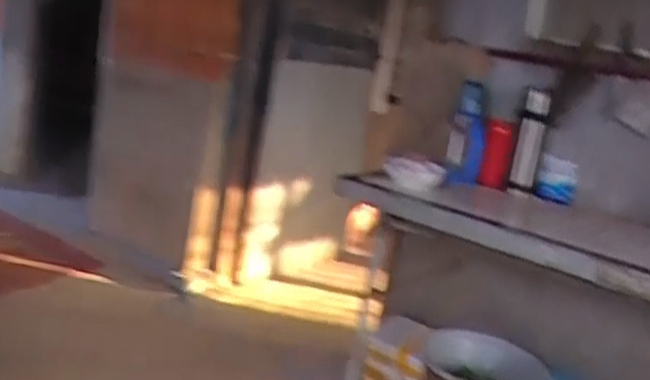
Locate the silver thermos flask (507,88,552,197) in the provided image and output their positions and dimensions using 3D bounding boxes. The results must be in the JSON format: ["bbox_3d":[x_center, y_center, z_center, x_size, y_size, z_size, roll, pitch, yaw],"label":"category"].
[{"bbox_3d":[0.509,-0.116,1.747,0.074,0.261,0.069,14,13,20],"label":"silver thermos flask"}]

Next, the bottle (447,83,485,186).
[{"bbox_3d":[0.348,-0.129,1.701,0.083,0.238,0.078,12,12,10],"label":"bottle"}]

